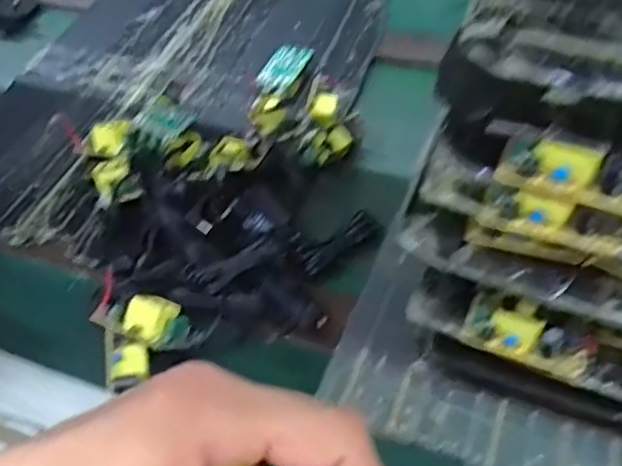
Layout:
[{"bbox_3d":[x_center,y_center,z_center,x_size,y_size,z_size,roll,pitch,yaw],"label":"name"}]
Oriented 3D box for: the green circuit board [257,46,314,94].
[{"bbox_3d":[-0.027,-0.163,0.616,0.035,0.008,0.068,27,66,16],"label":"green circuit board"}]

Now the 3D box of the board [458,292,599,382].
[{"bbox_3d":[0.120,0.056,0.343,0.067,0.022,0.028,19,53,20],"label":"board"}]

